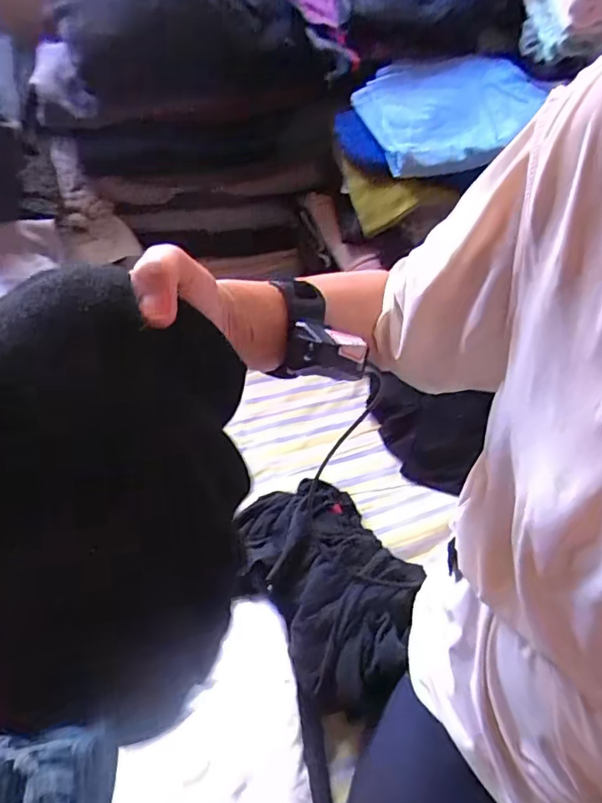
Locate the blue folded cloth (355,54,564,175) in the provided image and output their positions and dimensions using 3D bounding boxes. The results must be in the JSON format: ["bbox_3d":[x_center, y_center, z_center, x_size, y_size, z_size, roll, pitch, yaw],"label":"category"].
[{"bbox_3d":[0.244,-0.479,0.868,0.286,0.072,0.225,-15,53,-11],"label":"blue folded cloth"}]

